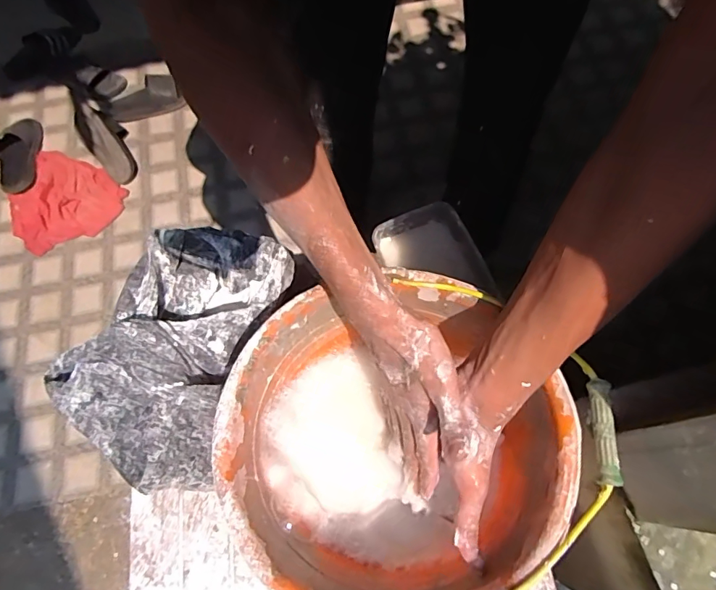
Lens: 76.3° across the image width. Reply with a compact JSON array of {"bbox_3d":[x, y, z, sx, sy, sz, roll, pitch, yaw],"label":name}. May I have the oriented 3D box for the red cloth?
[{"bbox_3d":[-0.776,-0.240,1.182,0.277,0.035,0.263,23,72,11],"label":"red cloth"}]

